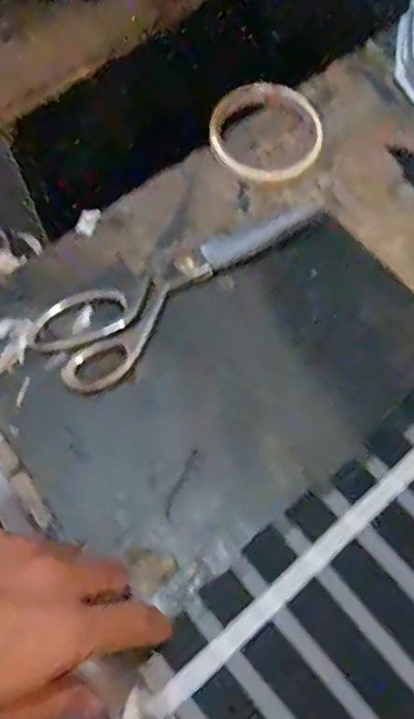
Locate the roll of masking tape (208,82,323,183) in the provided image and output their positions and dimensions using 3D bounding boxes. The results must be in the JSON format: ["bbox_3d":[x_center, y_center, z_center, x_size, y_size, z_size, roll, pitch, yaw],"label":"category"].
[{"bbox_3d":[0.047,-0.182,0.497,0.087,0.013,0.084,0,66,0],"label":"roll of masking tape"}]

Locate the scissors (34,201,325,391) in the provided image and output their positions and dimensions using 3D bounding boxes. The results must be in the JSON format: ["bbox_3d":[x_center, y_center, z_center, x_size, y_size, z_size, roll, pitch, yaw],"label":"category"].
[{"bbox_3d":[-0.020,-0.066,0.458,0.226,0.009,0.070,-41,72,-16],"label":"scissors"}]

